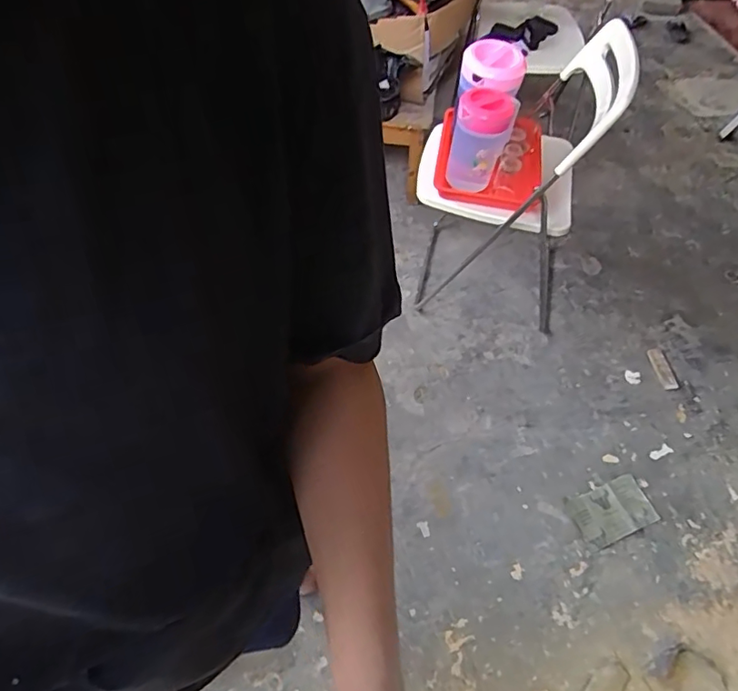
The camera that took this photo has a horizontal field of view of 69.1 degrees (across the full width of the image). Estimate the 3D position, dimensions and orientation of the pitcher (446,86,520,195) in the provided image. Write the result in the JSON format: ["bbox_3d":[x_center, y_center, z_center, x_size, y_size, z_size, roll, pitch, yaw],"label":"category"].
[{"bbox_3d":[0.274,-0.508,1.336,0.135,0.211,0.137,18,57,9],"label":"pitcher"}]

